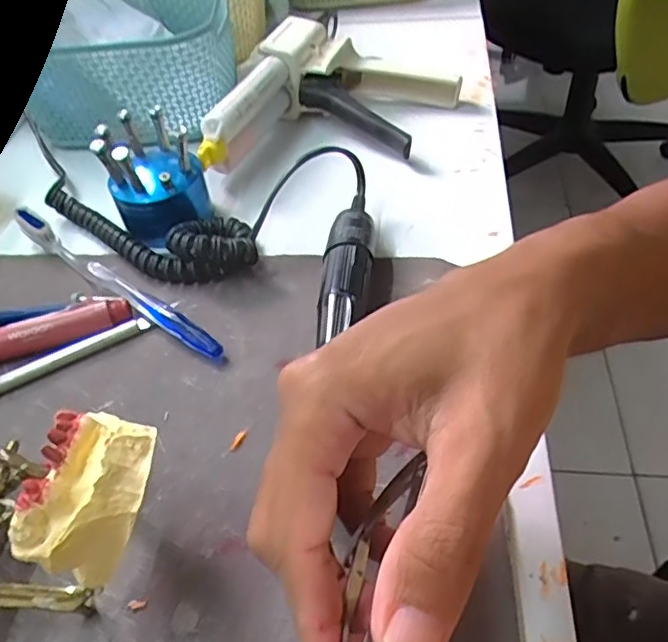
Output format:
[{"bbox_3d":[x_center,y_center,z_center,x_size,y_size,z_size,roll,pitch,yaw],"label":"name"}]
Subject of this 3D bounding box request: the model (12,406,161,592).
[{"bbox_3d":[-0.079,0.055,0.201,0.033,0.027,0.048,7,48,12],"label":"model"}]

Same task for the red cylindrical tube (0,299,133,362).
[{"bbox_3d":[-0.154,0.007,0.334,0.088,0.019,0.016,-18,48,-11],"label":"red cylindrical tube"}]

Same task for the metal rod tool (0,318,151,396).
[{"bbox_3d":[-0.155,0.025,0.323,0.119,0.011,0.007,-26,50,-18],"label":"metal rod tool"}]

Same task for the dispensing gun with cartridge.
[{"bbox_3d":[0.003,-0.154,0.447,0.138,0.061,0.165,13,50,17],"label":"dispensing gun with cartridge"}]

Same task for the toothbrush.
[{"bbox_3d":[-0.131,-0.024,0.357,0.182,0.021,0.013,29,56,29],"label":"toothbrush"}]

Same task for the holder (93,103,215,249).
[{"bbox_3d":[-0.112,-0.090,0.389,0.057,0.067,0.061,-18,48,-11],"label":"holder"}]

